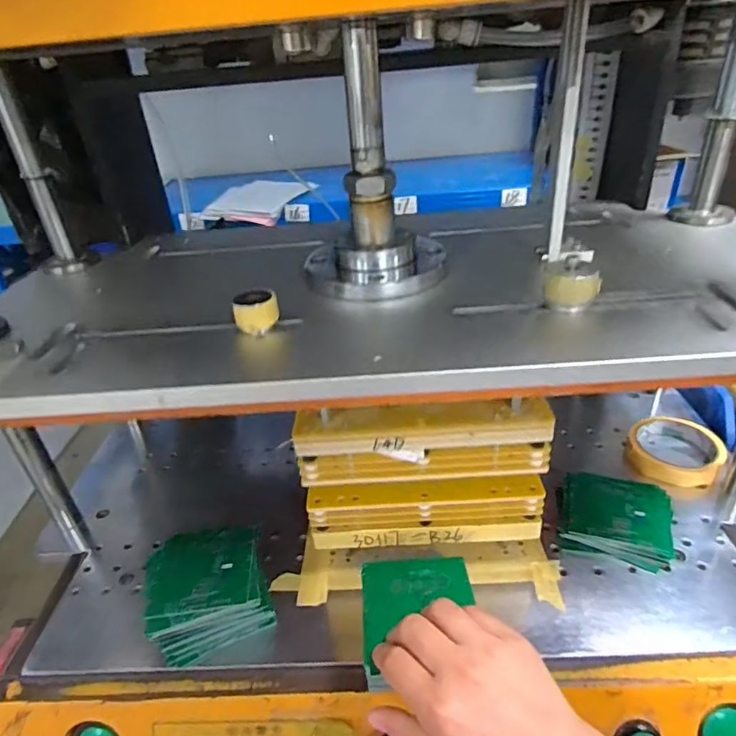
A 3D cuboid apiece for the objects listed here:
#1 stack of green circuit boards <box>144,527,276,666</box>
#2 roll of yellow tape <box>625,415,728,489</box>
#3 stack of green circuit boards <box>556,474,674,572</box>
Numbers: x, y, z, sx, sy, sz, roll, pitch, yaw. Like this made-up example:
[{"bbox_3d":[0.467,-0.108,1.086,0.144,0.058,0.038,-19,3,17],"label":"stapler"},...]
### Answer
[{"bbox_3d":[-0.136,0.189,0.451,0.093,0.050,0.089,-14,34,-13],"label":"stack of green circuit boards"},{"bbox_3d":[0.331,0.088,0.564,0.088,0.023,0.089,-4,33,3],"label":"roll of yellow tape"},{"bbox_3d":[0.236,0.138,0.496,0.099,0.023,0.091,6,34,17],"label":"stack of green circuit boards"}]

